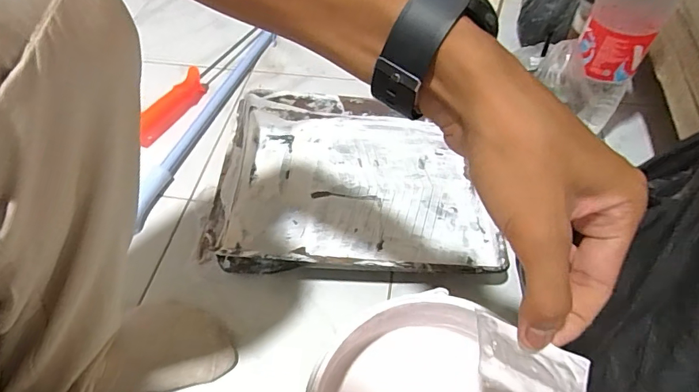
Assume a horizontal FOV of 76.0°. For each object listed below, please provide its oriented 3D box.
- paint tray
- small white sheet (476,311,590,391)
[{"bbox_3d":[0.010,-0.024,0.603,0.339,0.082,0.276,1,54,3],"label":"paint tray"},{"bbox_3d":[0.093,0.091,0.236,0.057,0.054,0.005,21,48,42],"label":"small white sheet"}]

